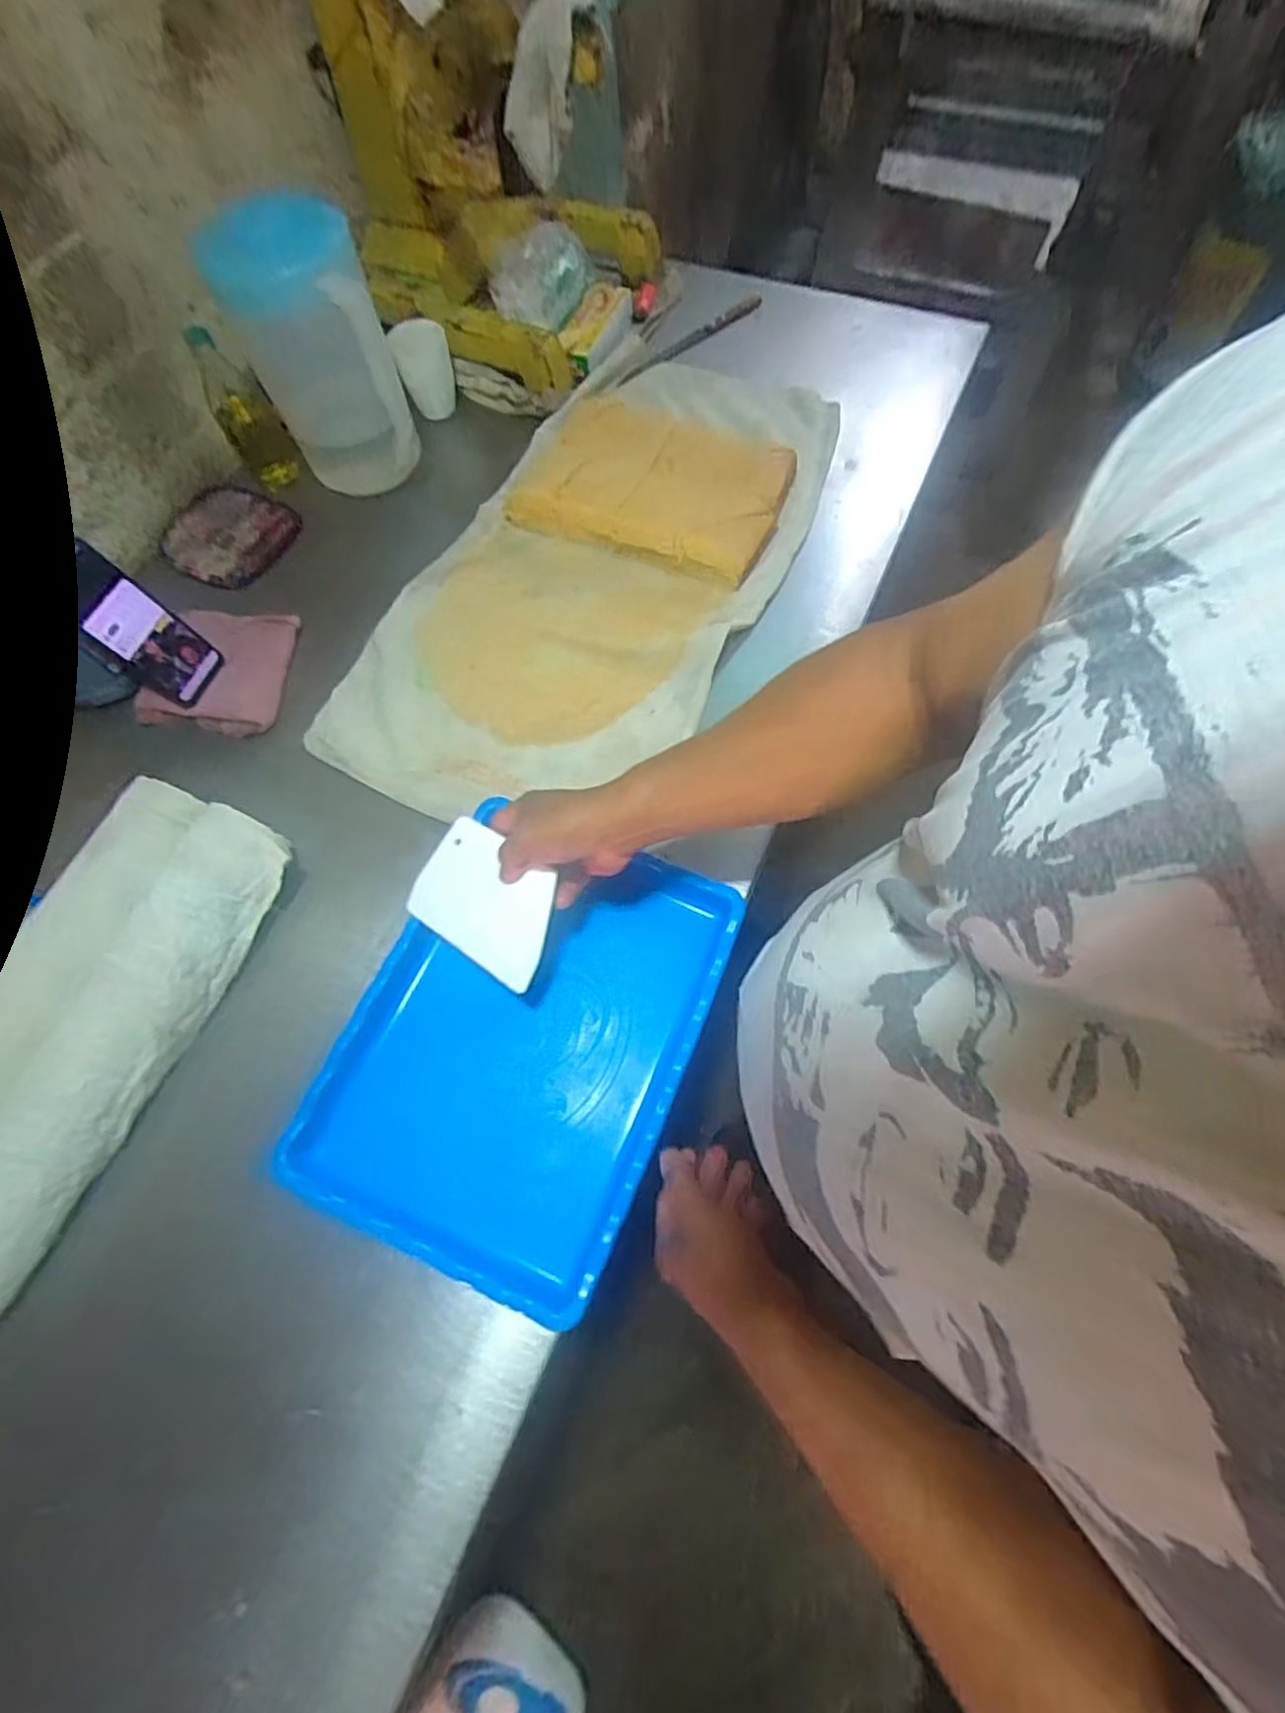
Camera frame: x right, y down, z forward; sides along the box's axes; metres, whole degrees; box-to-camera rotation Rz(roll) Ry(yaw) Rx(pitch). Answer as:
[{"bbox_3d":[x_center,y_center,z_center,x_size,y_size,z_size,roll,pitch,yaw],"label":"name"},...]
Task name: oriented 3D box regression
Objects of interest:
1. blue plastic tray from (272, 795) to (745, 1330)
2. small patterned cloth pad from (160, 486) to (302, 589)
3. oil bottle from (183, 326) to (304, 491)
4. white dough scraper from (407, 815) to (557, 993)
[{"bbox_3d":[-0.103,0.154,0.593,0.280,0.040,0.371,21,70,11],"label":"blue plastic tray"},{"bbox_3d":[-0.552,-0.430,0.898,0.173,0.036,0.160,24,70,12],"label":"small patterned cloth pad"},{"bbox_3d":[-0.531,-0.592,0.885,0.074,0.170,0.072,-30,69,-10],"label":"oil bottle"},{"bbox_3d":[-0.137,0.036,0.579,0.149,0.008,0.104,27,92,25],"label":"white dough scraper"}]

